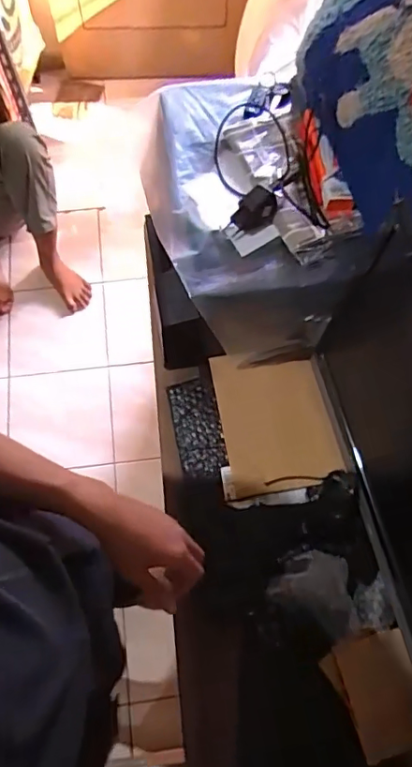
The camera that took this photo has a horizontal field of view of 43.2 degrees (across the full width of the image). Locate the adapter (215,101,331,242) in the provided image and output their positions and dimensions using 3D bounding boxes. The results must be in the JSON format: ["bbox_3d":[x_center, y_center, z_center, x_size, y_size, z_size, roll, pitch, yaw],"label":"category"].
[{"bbox_3d":[0.086,-0.300,0.715,0.138,0.039,0.221,-3,70,-2],"label":"adapter"}]

